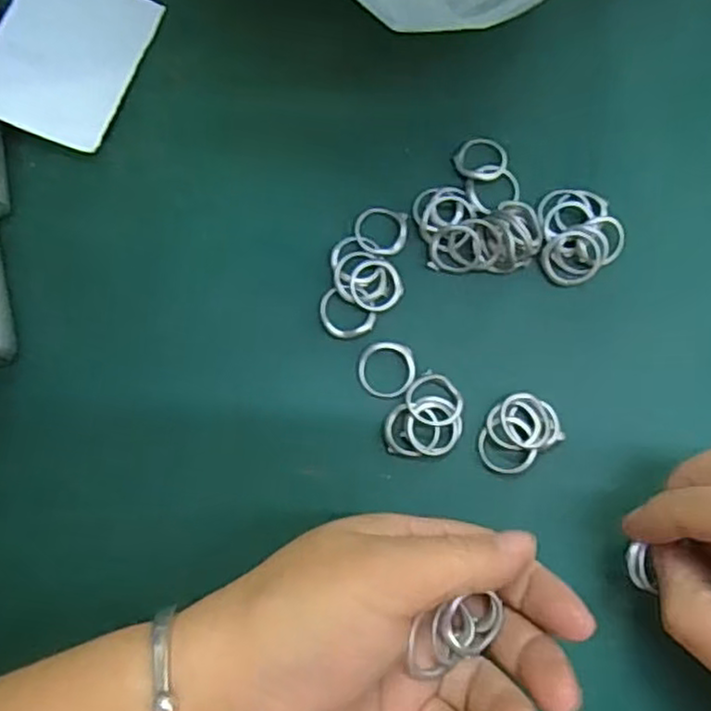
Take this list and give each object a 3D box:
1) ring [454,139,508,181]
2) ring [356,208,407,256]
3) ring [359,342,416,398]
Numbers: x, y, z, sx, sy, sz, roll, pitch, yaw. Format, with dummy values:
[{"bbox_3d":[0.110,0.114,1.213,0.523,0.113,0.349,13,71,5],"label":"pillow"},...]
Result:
[{"bbox_3d":[0.052,-0.081,0.281,0.021,0.004,0.018,5,80,0],"label":"ring"},{"bbox_3d":[0.010,-0.050,0.274,0.020,0.004,0.019,0,80,-1],"label":"ring"},{"bbox_3d":[0.012,0.005,0.265,0.022,0.004,0.022,0,80,-1],"label":"ring"}]

